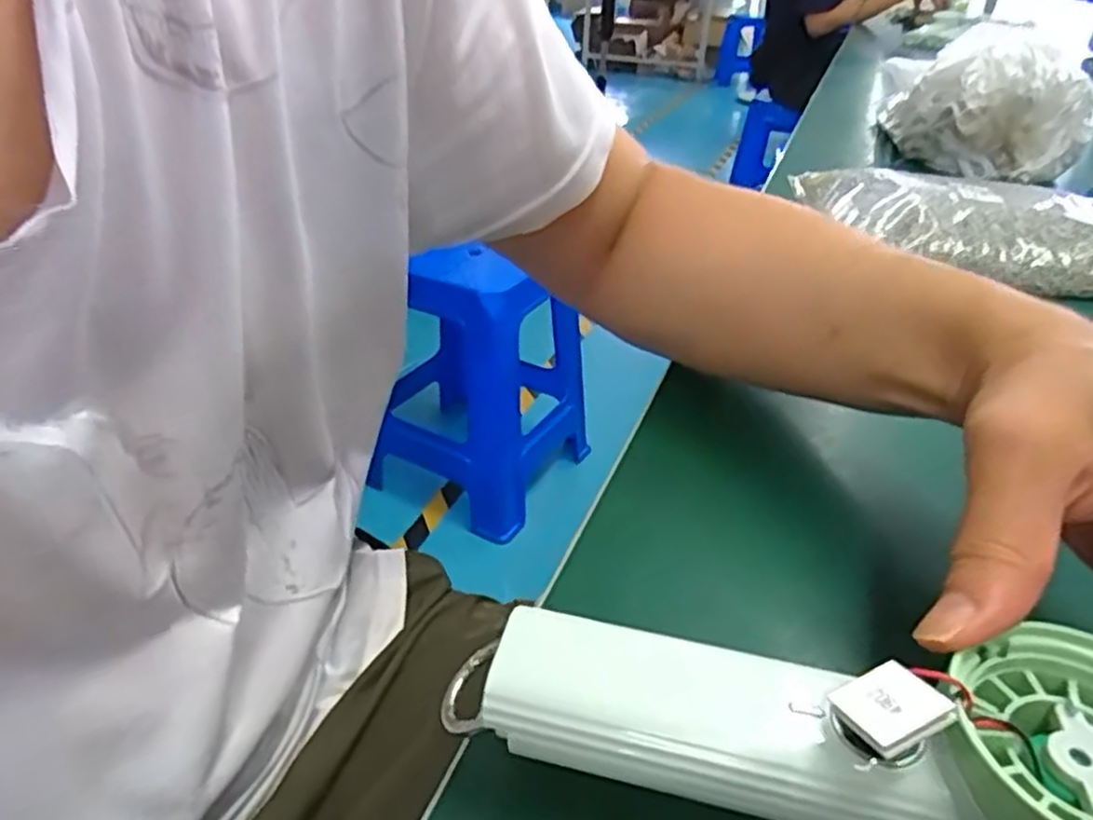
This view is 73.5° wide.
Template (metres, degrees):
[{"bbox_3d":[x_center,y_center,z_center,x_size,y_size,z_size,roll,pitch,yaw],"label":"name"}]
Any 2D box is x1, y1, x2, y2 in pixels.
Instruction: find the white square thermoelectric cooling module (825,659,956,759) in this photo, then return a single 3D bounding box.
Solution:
[{"bbox_3d":[0.080,0.069,0.172,0.021,0.004,0.020,-30,30,-2],"label":"white square thermoelectric cooling module"}]

